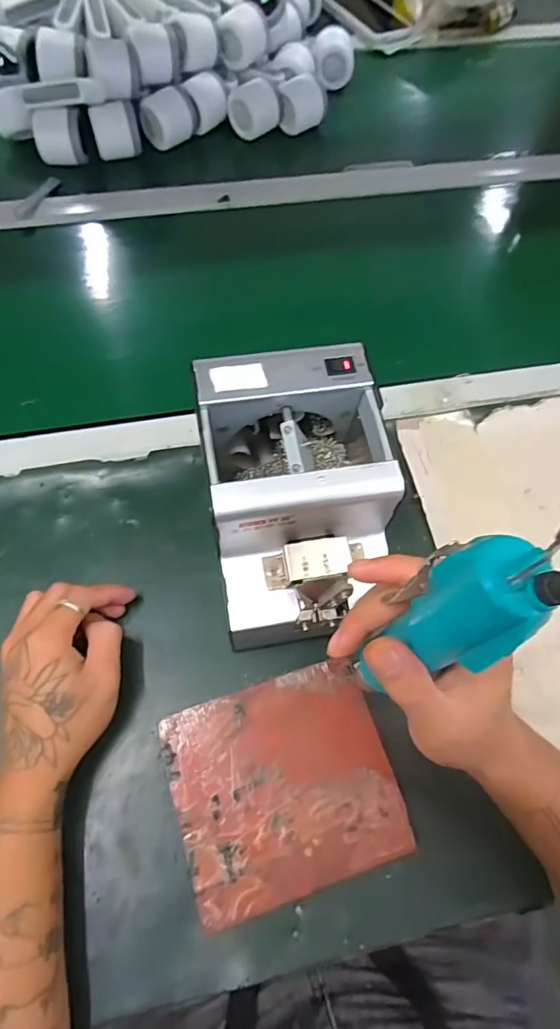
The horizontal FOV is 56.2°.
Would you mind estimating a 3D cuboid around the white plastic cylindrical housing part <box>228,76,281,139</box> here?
[{"bbox_3d":[-0.035,-0.544,0.705,0.059,0.048,0.049,41,70,15],"label":"white plastic cylindrical housing part"}]

